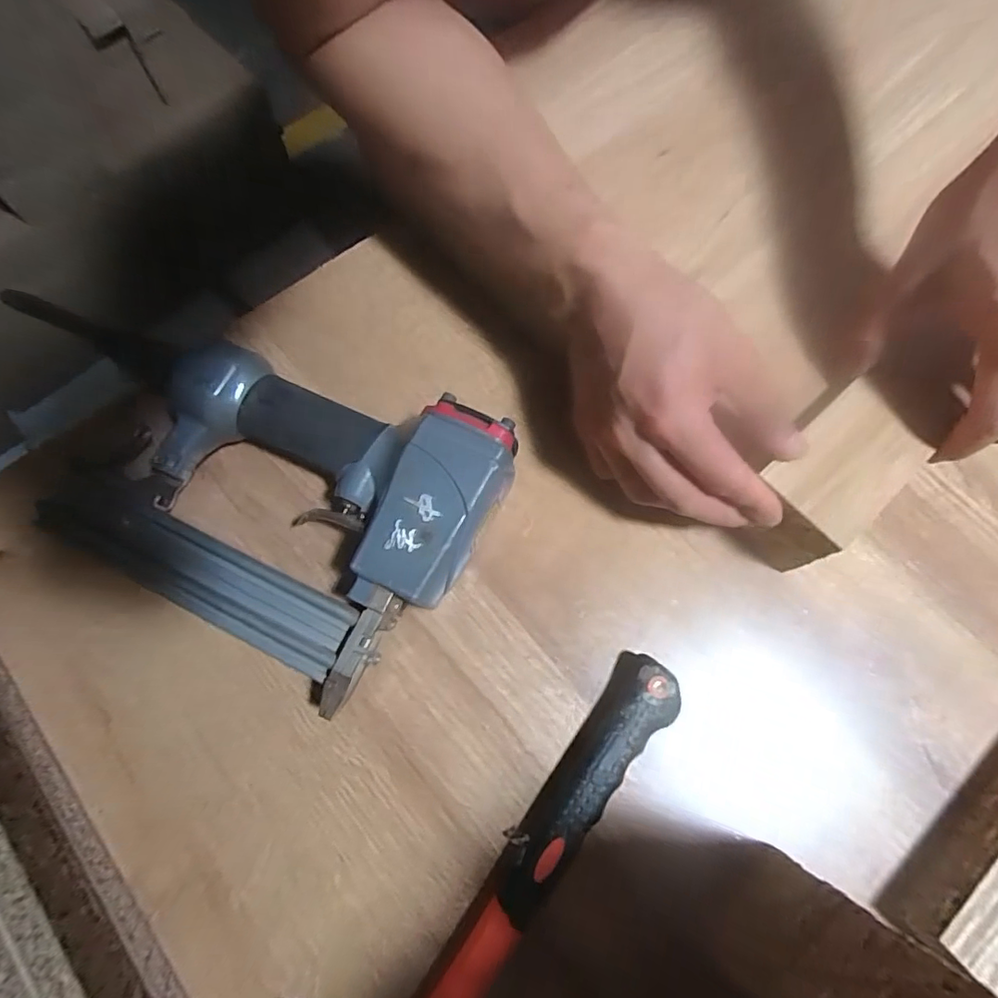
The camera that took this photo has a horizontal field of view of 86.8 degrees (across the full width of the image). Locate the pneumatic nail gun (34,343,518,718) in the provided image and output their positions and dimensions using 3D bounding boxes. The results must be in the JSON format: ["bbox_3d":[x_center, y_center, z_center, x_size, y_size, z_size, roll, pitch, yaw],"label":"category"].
[{"bbox_3d":[-0.116,-0.001,0.294,0.211,0.060,0.166,27,74,8],"label":"pneumatic nail gun"}]

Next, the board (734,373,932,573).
[{"bbox_3d":[0.175,-0.010,0.292,0.057,0.051,0.096,44,77,12],"label":"board"}]

